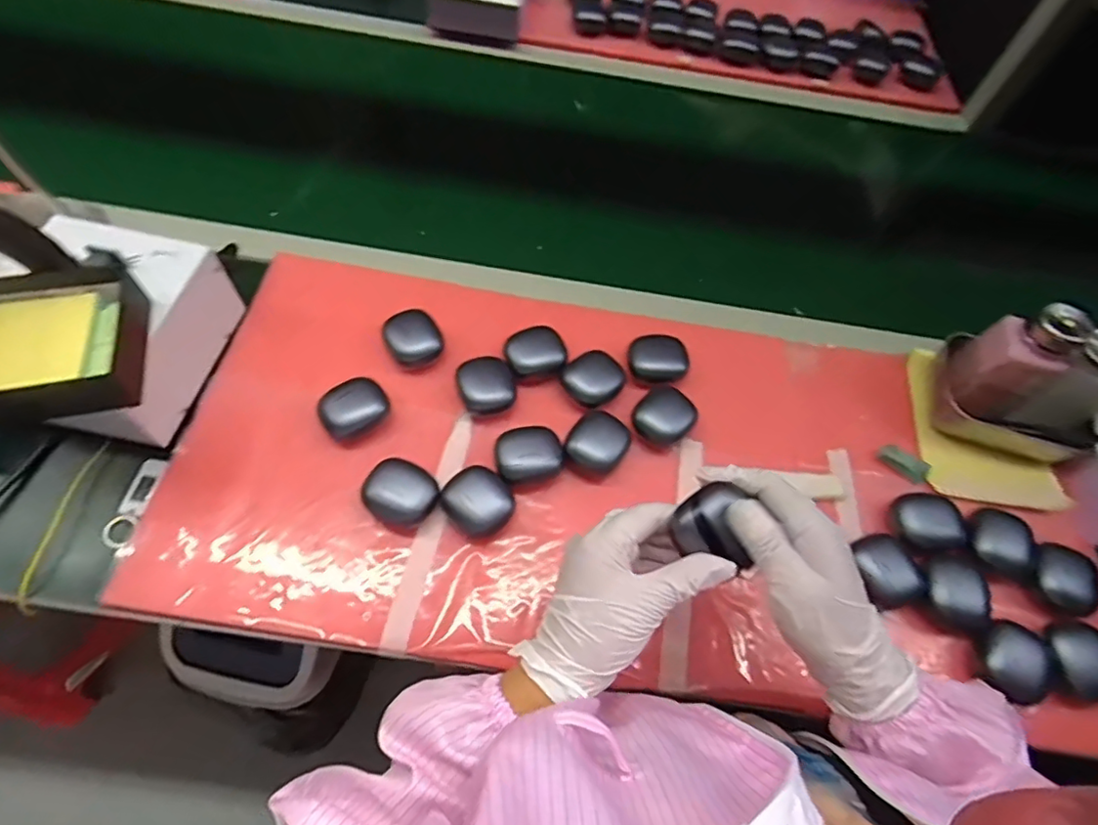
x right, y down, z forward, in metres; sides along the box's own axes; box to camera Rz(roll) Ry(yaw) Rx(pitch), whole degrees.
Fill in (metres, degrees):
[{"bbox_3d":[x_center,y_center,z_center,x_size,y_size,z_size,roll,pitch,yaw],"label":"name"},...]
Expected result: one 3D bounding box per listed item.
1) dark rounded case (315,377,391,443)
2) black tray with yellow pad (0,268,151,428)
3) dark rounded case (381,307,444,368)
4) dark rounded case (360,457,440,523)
[{"bbox_3d":[-0.168,-0.004,0.497,0.055,0.021,0.044,-34,69,-23],"label":"dark rounded case"},{"bbox_3d":[-0.347,-0.048,0.399,0.113,0.030,0.113,-9,61,-12],"label":"black tray with yellow pad"},{"bbox_3d":[-0.125,-0.071,0.532,0.048,0.019,0.056,-31,68,-22],"label":"dark rounded case"},{"bbox_3d":[-0.119,0.064,0.464,0.056,0.023,0.048,26,60,9],"label":"dark rounded case"}]

